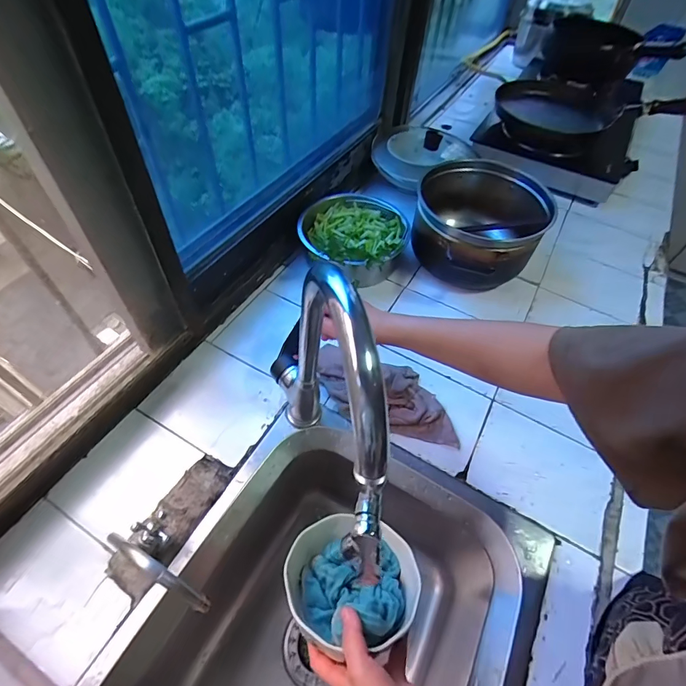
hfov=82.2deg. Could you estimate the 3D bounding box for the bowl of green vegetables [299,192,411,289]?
[{"bbox_3d":[0.014,-0.189,0.745,0.191,0.097,0.196,2,52,-3],"label":"bowl of green vegetables"}]

